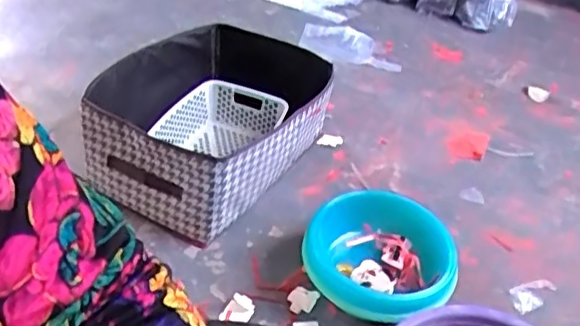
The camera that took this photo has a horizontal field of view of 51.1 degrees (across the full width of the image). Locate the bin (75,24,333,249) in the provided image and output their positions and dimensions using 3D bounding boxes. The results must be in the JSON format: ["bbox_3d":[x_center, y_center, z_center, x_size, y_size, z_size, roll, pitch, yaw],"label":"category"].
[{"bbox_3d":[-0.167,-0.083,1.185,0.390,0.214,0.432,26,46,21],"label":"bin"}]

